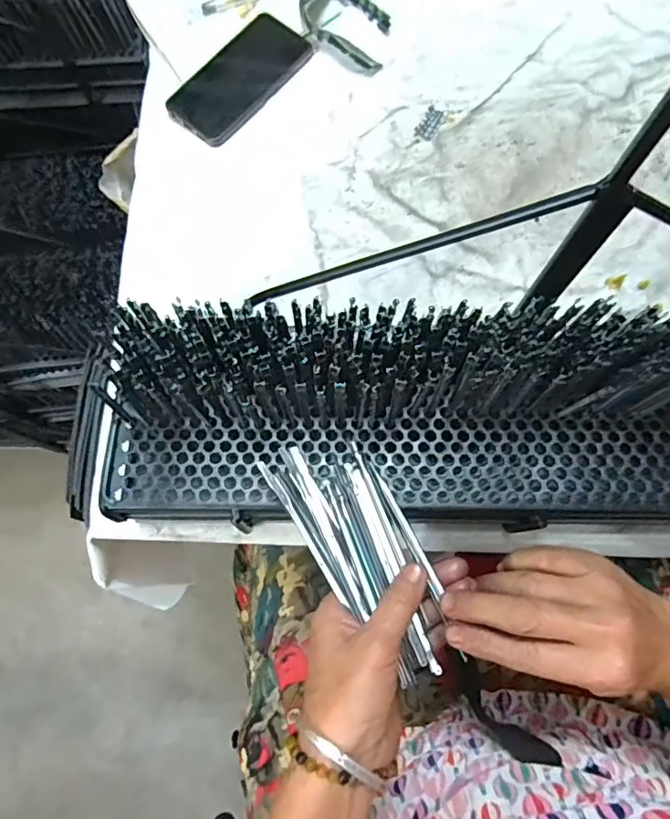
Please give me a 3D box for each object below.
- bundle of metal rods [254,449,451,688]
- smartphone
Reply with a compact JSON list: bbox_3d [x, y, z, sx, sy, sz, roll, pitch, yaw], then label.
[{"bbox_3d":[0.017,0.081,0.347,0.065,0.024,0.147,-32,76,-7],"label":"bundle of metal rods"},{"bbox_3d":[-0.104,-0.355,0.572,0.082,0.009,0.161,38,79,11],"label":"smartphone"}]

